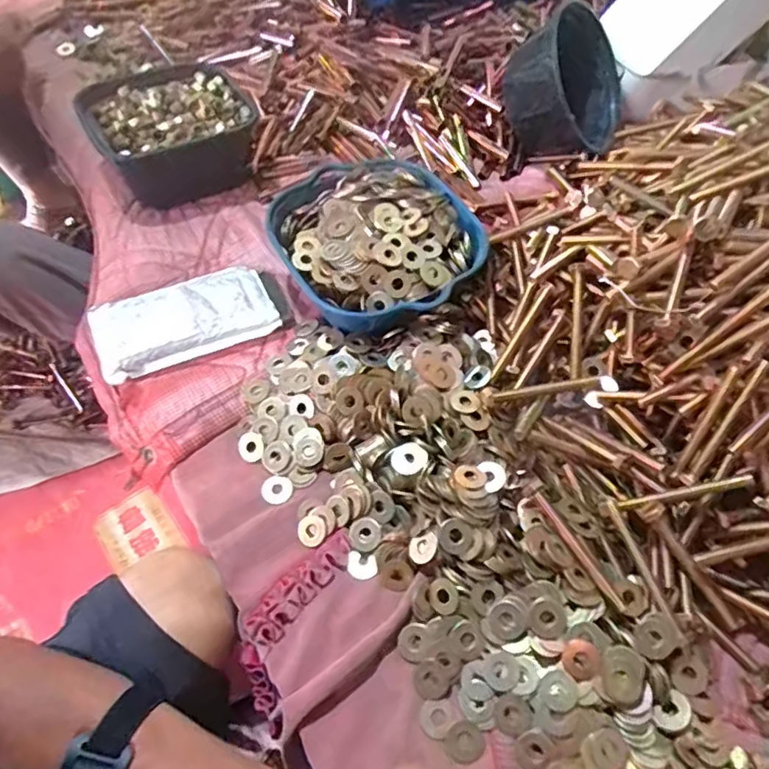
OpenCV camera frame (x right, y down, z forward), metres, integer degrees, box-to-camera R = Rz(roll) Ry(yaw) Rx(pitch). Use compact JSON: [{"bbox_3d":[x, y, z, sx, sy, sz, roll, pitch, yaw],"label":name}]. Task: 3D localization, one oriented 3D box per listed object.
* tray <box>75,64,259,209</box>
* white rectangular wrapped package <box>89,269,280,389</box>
[{"bbox_3d":[-0.237,-0.287,0.668,0.164,0.086,0.135,-26,61,-16],"label":"tray"},{"bbox_3d":[-0.192,-0.064,0.562,0.162,0.027,0.089,-23,60,-14],"label":"white rectangular wrapped package"}]

